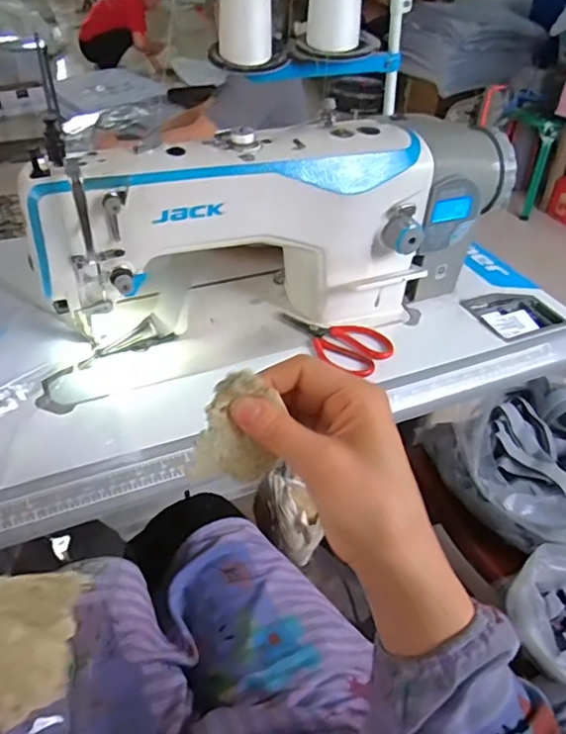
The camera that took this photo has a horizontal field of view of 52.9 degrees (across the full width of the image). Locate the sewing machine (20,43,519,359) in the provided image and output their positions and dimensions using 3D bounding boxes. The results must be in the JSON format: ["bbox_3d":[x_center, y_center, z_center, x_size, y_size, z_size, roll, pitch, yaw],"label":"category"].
[{"bbox_3d":[0.003,-0.174,0.709,0.565,0.227,0.180,-11,43,-17],"label":"sewing machine"}]

